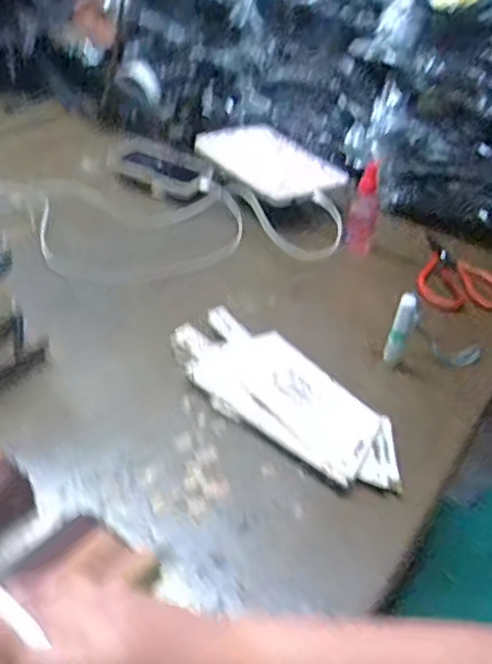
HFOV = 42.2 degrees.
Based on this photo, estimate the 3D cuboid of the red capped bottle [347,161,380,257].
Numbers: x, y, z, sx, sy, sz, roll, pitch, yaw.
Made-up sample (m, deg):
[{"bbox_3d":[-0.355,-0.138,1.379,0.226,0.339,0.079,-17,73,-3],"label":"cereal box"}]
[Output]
[{"bbox_3d":[0.158,-0.164,0.852,0.034,0.116,0.034,12,39,8],"label":"red capped bottle"}]

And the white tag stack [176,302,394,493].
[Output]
[{"bbox_3d":[0.035,0.063,0.622,0.111,0.022,0.257,-25,47,-33],"label":"white tag stack"}]

